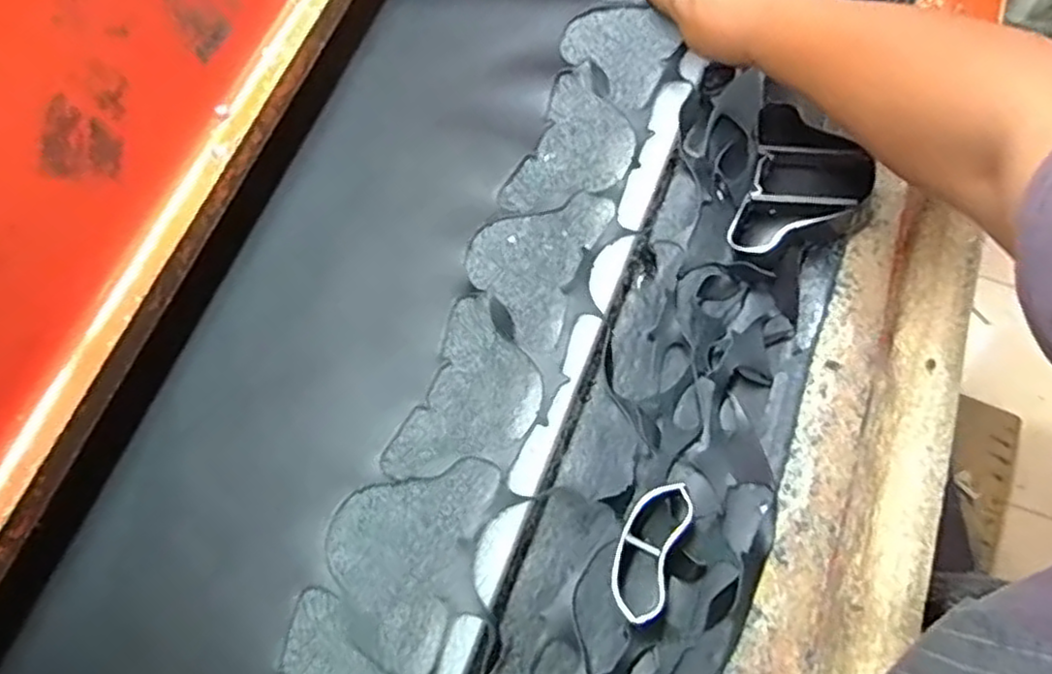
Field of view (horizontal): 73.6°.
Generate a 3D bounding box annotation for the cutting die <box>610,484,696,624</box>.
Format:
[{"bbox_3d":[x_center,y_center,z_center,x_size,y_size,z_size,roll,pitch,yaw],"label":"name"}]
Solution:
[{"bbox_3d":[0.079,0.135,0.449,0.042,0.037,0.090,22,72,7],"label":"cutting die"}]

